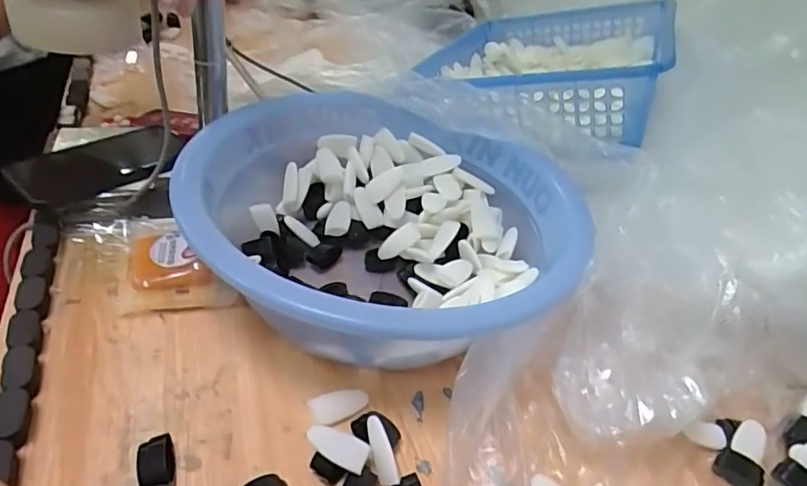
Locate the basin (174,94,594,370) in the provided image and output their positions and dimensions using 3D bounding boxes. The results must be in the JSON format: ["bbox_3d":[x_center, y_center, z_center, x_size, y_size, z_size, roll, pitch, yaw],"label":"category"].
[{"bbox_3d":[-0.025,-0.012,0.490,0.315,0.109,0.323,10,38,-2],"label":"basin"}]

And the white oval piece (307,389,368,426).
[{"bbox_3d":[-0.047,0.117,0.401,0.044,0.004,0.020,-11,43,-26],"label":"white oval piece"}]

